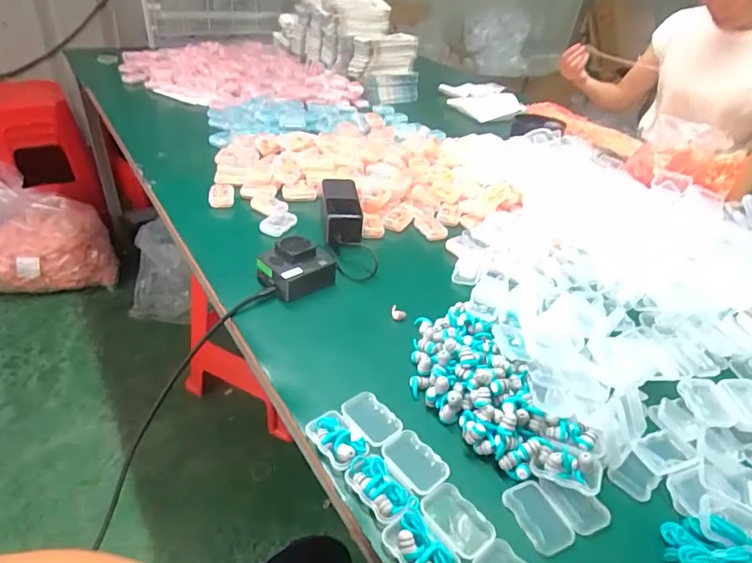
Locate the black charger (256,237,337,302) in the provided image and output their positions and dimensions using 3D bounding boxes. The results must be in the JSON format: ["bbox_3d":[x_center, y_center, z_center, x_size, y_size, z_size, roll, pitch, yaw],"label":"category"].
[{"bbox_3d":[-0.098,-0.019,0.607,0.085,0.048,0.068,-20,43,-34],"label":"black charger"}]

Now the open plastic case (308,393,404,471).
[{"bbox_3d":[-0.018,0.133,0.435,0.074,0.020,0.055,-22,45,-35],"label":"open plastic case"}]

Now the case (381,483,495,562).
[{"bbox_3d":[0.048,0.188,0.362,0.073,0.015,0.056,-20,43,-33],"label":"case"}]

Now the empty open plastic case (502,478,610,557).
[{"bbox_3d":[0.148,0.185,0.395,0.072,0.009,0.055,-11,39,-24],"label":"empty open plastic case"}]

